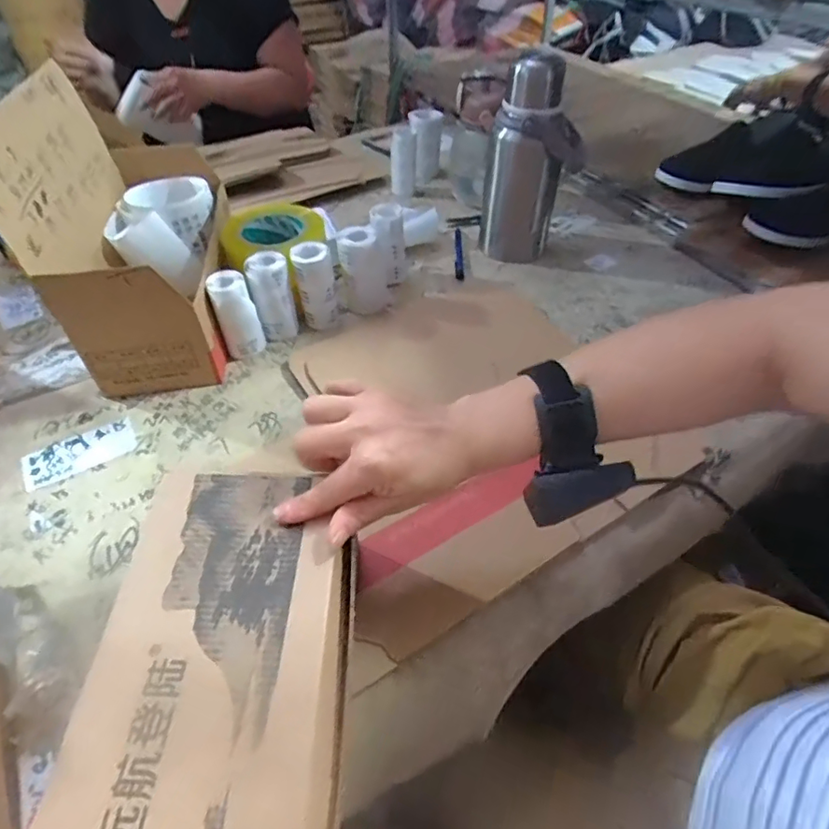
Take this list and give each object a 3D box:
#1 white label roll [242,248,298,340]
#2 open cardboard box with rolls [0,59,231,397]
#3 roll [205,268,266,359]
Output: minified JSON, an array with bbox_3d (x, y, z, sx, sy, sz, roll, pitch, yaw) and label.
[{"bbox_3d":[-0.163,-0.140,0.610,0.041,0.088,0.038,-1,46,1],"label":"white label roll"},{"bbox_3d":[-0.308,-0.228,0.595,0.147,0.235,0.319,-11,47,-8],"label":"open cardboard box with rolls"},{"bbox_3d":[-0.197,-0.110,0.590,0.041,0.093,0.032,-14,47,-11],"label":"roll"}]

